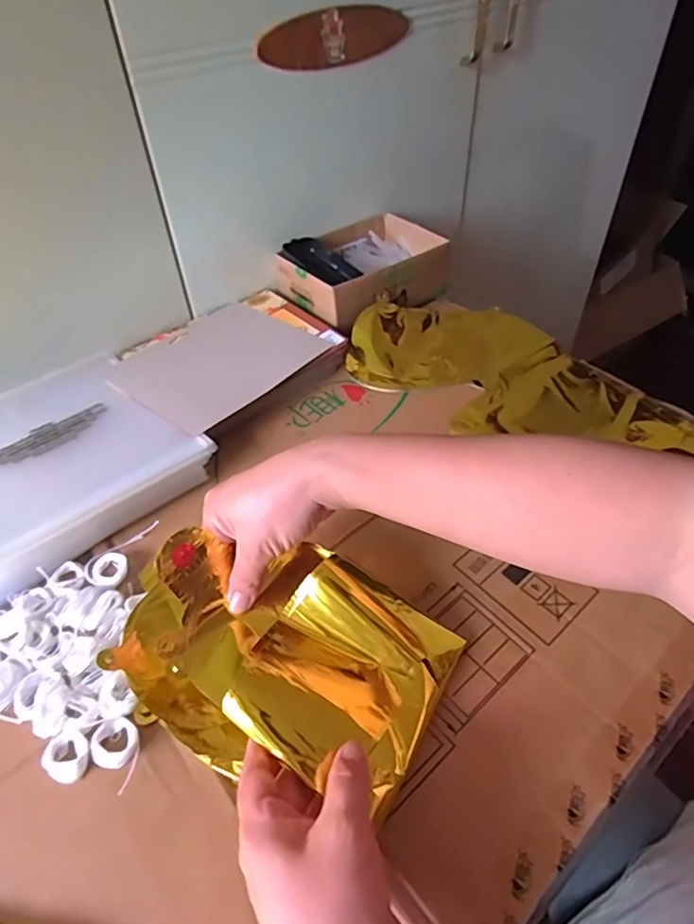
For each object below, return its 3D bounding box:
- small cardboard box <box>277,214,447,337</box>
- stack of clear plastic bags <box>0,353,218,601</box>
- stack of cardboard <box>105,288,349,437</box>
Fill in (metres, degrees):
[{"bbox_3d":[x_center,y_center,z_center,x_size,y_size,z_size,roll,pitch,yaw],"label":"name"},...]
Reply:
[{"bbox_3d":[0.020,-0.238,0.693,0.187,0.065,0.136,-30,52,-23],"label":"small cardboard box"},{"bbox_3d":[-0.267,-0.003,0.506,0.209,0.032,0.209,-36,55,-28],"label":"stack of clear plastic bags"},{"bbox_3d":[-0.132,-0.114,0.611,0.219,0.029,0.171,-36,54,-27],"label":"stack of cardboard"}]

